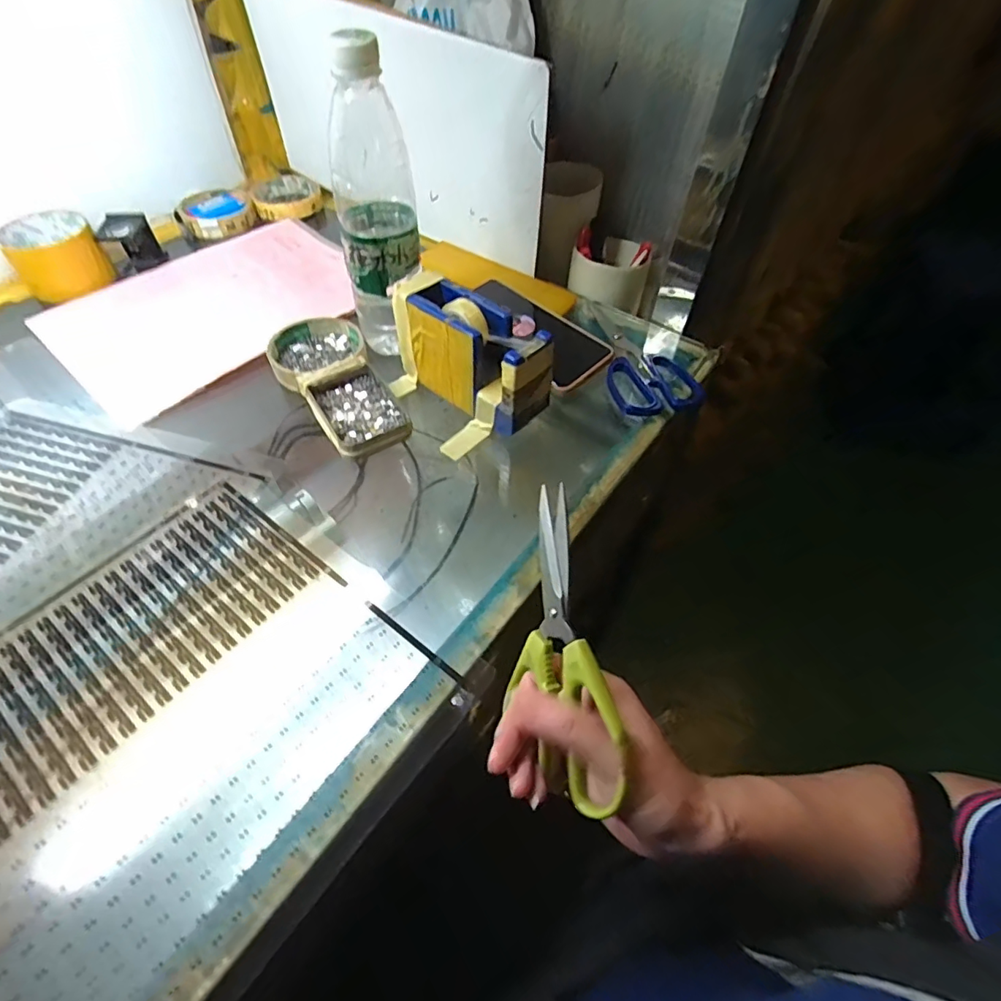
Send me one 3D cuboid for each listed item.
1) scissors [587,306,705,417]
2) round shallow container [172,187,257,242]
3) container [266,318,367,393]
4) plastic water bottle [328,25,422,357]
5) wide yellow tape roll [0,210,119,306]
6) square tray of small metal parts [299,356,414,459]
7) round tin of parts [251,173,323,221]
[{"bbox_3d":[0.127,-0.138,0.498,0.081,0.007,0.154,-11,54,-10],"label":"scissors"},{"bbox_3d":[-0.346,-0.350,0.642,0.087,0.020,0.082,-20,56,-16],"label":"round shallow container"},{"bbox_3d":[-0.165,-0.134,0.477,0.081,0.019,0.079,1,53,-1],"label":"container"},{"bbox_3d":[-0.099,-0.225,0.421,0.062,0.218,0.063,-7,53,-7],"label":"plastic water bottle"},{"bbox_3d":[-0.450,-0.251,0.537,0.078,0.049,0.078,-30,59,-22],"label":"wide yellow tape roll"},{"bbox_3d":[-0.117,-0.076,0.434,0.064,0.014,0.094,-26,58,-20],"label":"square tray of small metal parts"},{"bbox_3d":[-0.273,-0.391,0.678,0.082,0.016,0.099,-13,54,-12],"label":"round tin of parts"}]

